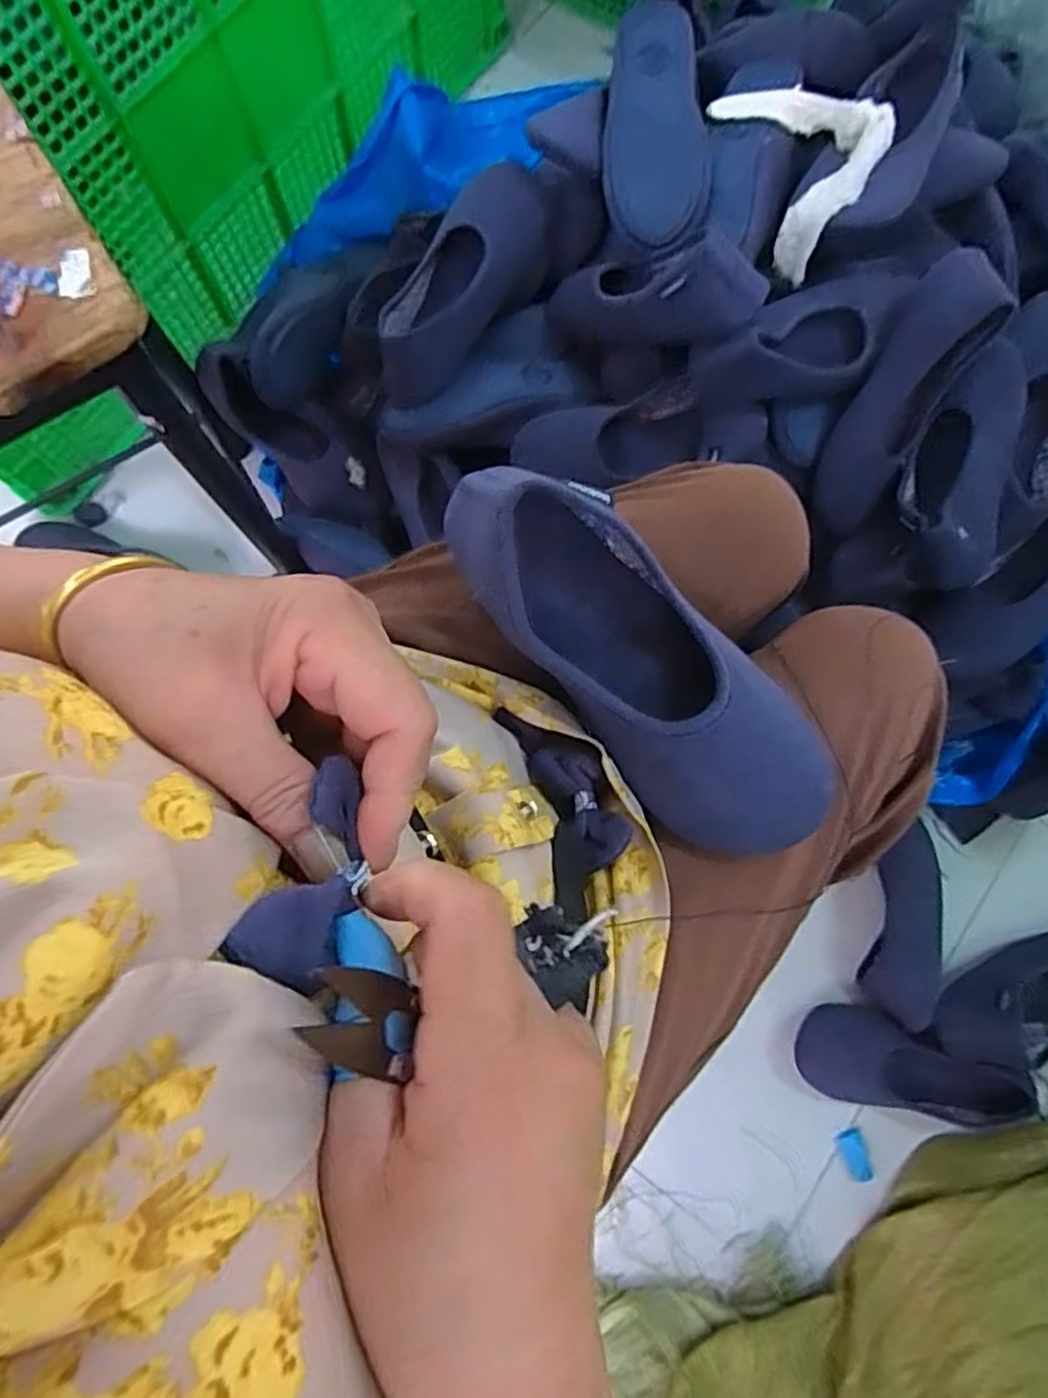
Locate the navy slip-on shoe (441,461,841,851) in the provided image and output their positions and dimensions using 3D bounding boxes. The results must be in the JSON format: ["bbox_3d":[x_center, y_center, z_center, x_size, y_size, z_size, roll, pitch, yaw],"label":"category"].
[{"bbox_3d":[0.058,-0.027,0.357,0.093,0.073,0.251,-40,81,-7],"label":"navy slip-on shoe"}]

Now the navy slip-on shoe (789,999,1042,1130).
[{"bbox_3d":[0.411,0.404,0.754,0.232,0.082,0.101,20,79,4],"label":"navy slip-on shoe"}]

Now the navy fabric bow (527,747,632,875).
[{"bbox_3d":[0.027,0.057,0.378,0.035,0.020,0.068,-31,80,-6],"label":"navy fabric bow"}]

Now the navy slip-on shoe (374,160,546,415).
[{"bbox_3d":[-0.075,-0.427,0.737,0.095,0.087,0.246,38,81,7],"label":"navy slip-on shoe"}]

